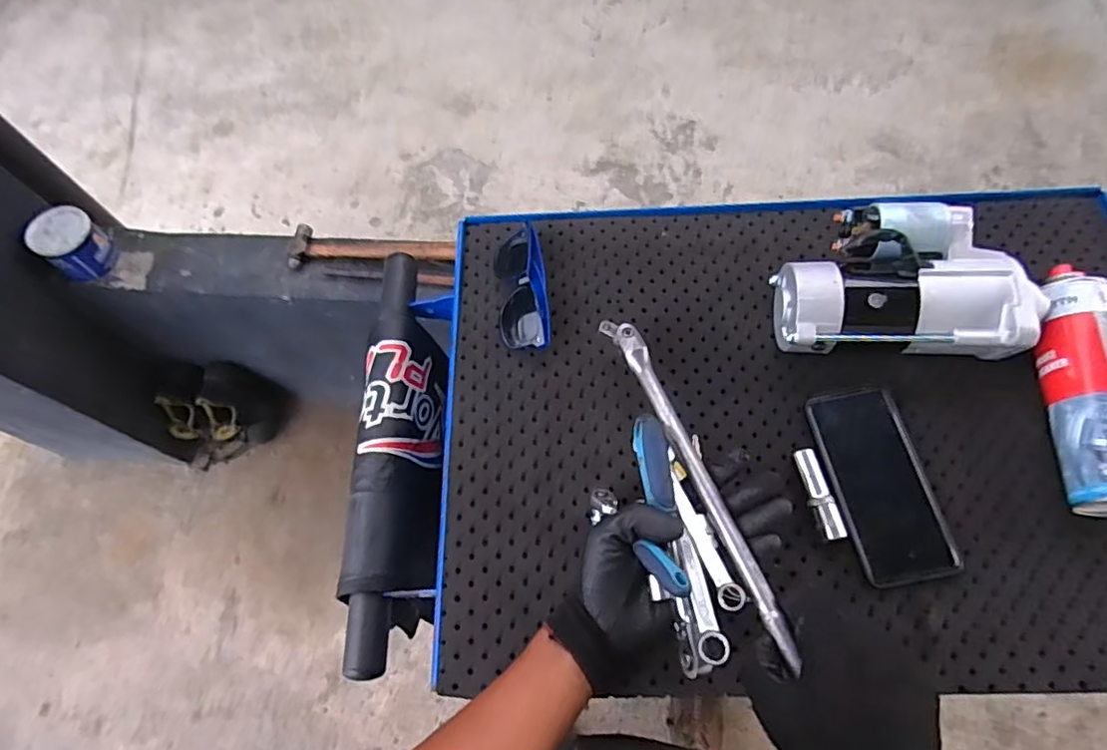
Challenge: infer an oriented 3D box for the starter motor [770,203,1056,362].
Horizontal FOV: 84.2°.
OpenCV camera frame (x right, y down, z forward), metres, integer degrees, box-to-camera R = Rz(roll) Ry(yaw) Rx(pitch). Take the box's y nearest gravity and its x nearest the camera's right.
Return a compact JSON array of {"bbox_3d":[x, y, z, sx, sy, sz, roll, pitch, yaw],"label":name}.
[{"bbox_3d":[0.310,-0.079,0.547,0.208,0.077,0.128,3,66,5],"label":"starter motor"}]

